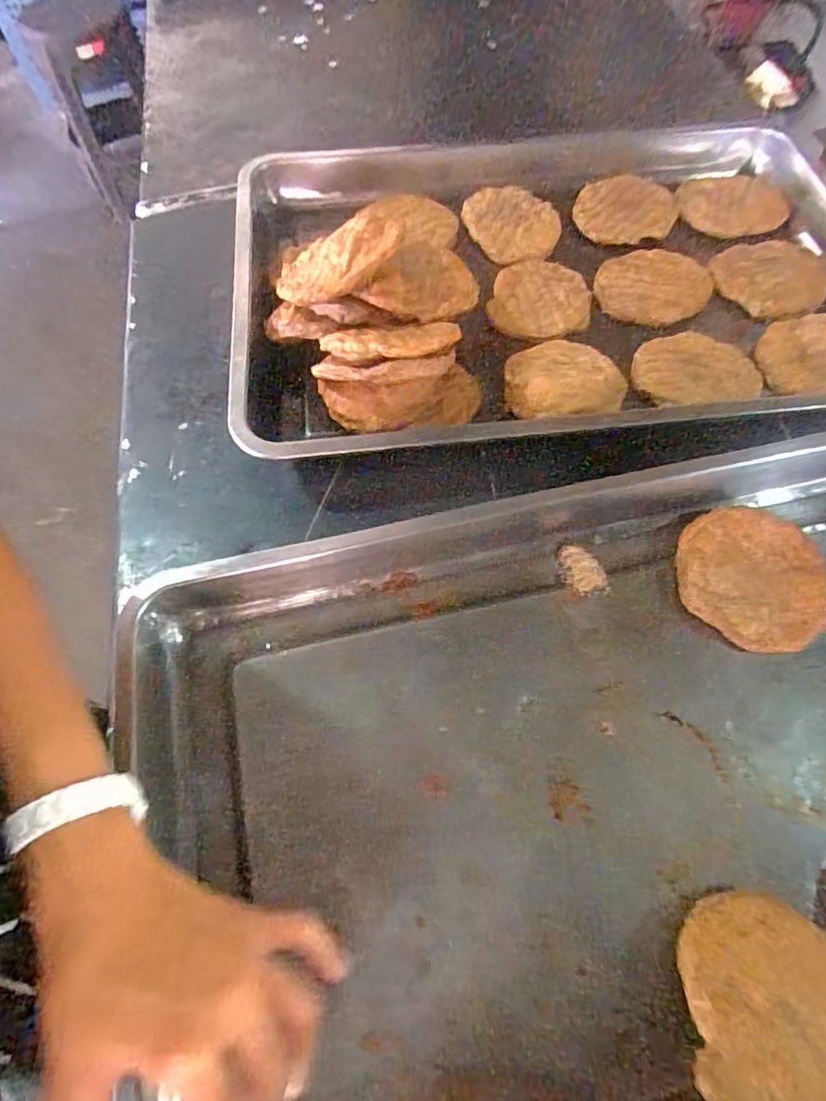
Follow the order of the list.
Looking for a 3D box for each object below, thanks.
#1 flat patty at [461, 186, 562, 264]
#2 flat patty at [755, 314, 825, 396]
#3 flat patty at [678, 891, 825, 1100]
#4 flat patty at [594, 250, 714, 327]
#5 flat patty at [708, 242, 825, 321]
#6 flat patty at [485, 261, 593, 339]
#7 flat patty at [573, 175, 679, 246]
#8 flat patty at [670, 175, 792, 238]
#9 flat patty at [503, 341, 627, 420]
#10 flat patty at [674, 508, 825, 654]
[{"bbox_3d":[0.103,-0.343,0.588,0.094,0.012,0.108,-22,65,-8],"label":"flat patty"},{"bbox_3d":[0.362,-0.172,0.495,0.102,0.015,0.092,6,74,17],"label":"flat patty"},{"bbox_3d":[0.179,0.231,0.275,0.086,0.005,0.107,14,46,17],"label":"flat patty"},{"bbox_3d":[0.233,-0.258,0.545,0.105,0.006,0.090,13,65,8],"label":"flat patty"},{"bbox_3d":[0.357,-0.273,0.559,0.100,0.021,0.121,39,71,18],"label":"flat patty"},{"bbox_3d":[0.124,-0.244,0.538,0.093,0.009,0.102,15,66,9],"label":"flat patty"},{"bbox_3d":[0.228,-0.363,0.595,0.110,0.009,0.089,-8,64,-2],"label":"flat patty"},{"bbox_3d":[0.342,-0.377,0.611,0.114,0.011,0.106,-1,64,2],"label":"flat patty"},{"bbox_3d":[0.128,-0.146,0.479,0.095,0.022,0.090,3,64,4],"label":"flat patty"},{"bbox_3d":[0.244,0.019,0.406,0.103,0.019,0.101,-1,64,2],"label":"flat patty"}]

